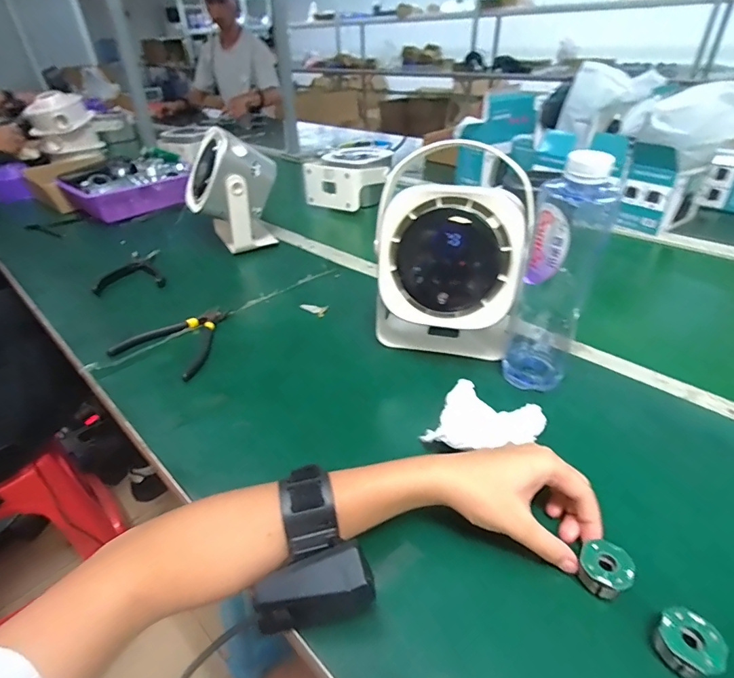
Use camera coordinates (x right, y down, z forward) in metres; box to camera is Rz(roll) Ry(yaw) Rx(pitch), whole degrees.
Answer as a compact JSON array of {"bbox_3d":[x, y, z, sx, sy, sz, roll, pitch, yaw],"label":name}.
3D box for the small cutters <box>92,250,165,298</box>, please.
[{"bbox_3d":[-0.379,-0.111,0.706,0.099,0.020,0.144,-13,36,-15],"label":"small cutters"}]

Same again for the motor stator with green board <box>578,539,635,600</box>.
[{"bbox_3d":[0.159,0.154,0.291,0.031,0.019,0.031,22,40,30],"label":"motor stator with green board"}]

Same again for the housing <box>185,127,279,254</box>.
[{"bbox_3d":[-0.240,-0.260,0.765,0.137,0.185,0.151,-15,37,-18],"label":"housing"}]

